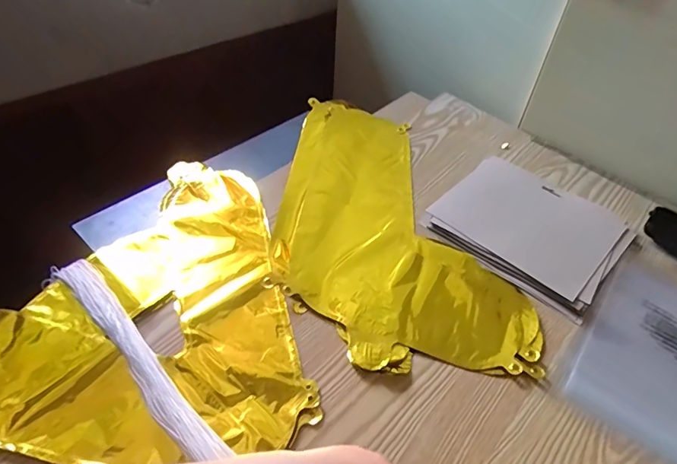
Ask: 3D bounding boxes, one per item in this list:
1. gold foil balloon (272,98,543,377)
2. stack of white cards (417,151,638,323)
[{"bbox_3d":[0.038,-0.021,0.551,0.230,0.018,0.439,-10,48,-14],"label":"gold foil balloon"},{"bbox_3d":[0.233,-0.009,0.553,0.204,0.015,0.178,35,53,26],"label":"stack of white cards"}]

